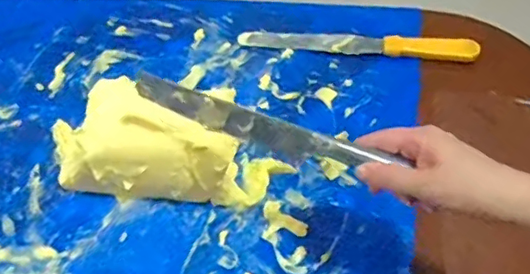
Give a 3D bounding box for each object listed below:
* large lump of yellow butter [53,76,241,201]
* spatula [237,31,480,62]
[{"bbox_3d":[-0.121,0.013,0.598,0.181,0.119,0.073,7,50,6],"label":"large lump of yellow butter"},{"bbox_3d":[0.128,-0.130,0.789,0.320,0.030,0.032,5,50,5],"label":"spatula"}]

